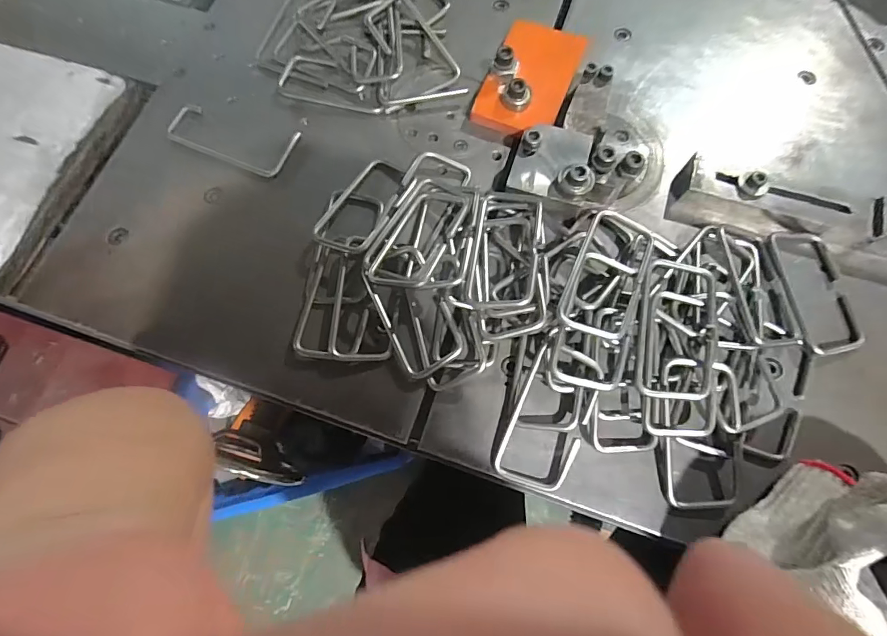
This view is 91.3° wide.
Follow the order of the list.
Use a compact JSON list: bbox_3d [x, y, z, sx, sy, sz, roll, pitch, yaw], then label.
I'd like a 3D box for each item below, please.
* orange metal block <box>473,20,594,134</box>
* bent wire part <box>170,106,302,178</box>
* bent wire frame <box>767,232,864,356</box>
[{"bbox_3d":[0.084,-0.228,0.415,0.075,0.018,0.123,23,74,7],"label":"orange metal block"},{"bbox_3d":[-0.198,-0.166,0.403,0.120,0.004,0.051,16,73,5],"label":"bent wire part"},{"bbox_3d":[0.298,-0.023,0.350,0.054,0.010,0.105,-2,72,0],"label":"bent wire frame"}]

